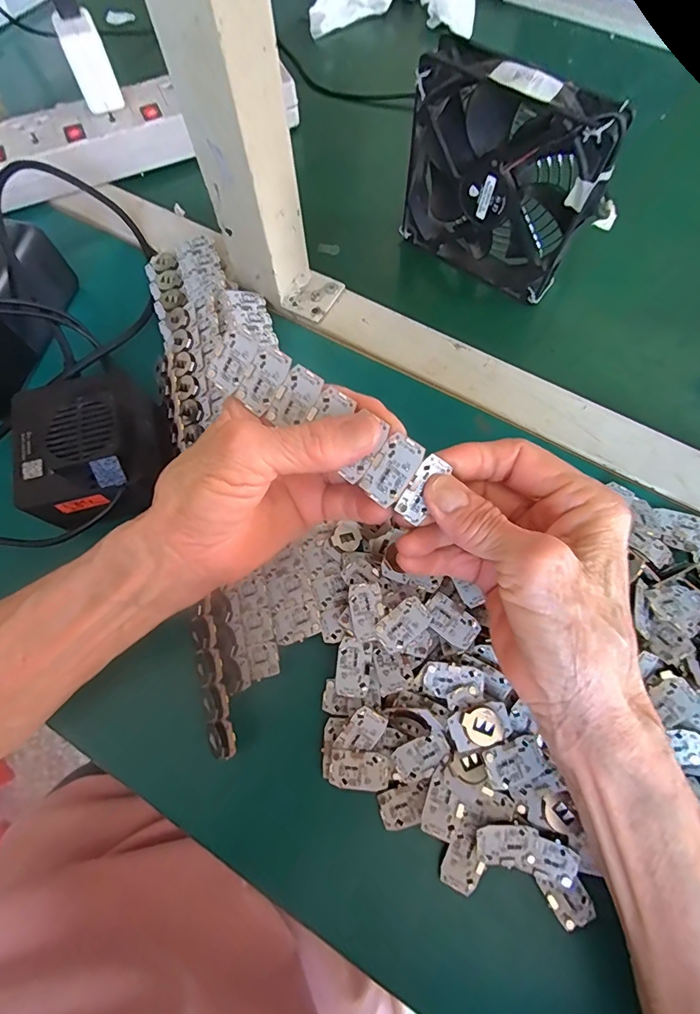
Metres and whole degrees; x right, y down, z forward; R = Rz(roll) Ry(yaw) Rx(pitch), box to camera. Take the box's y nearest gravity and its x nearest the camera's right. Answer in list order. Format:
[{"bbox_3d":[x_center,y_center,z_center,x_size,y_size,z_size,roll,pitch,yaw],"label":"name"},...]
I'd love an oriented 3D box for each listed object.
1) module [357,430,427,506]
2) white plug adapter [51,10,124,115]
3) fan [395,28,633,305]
[{"bbox_3d":[0.018,-0.016,0.190,0.018,0.004,0.029,39,107,14],"label":"module"},{"bbox_3d":[-0.197,-0.335,0.345,0.028,0.052,0.032,-24,72,-6],"label":"white plug adapter"},{"bbox_3d":[0.094,-0.212,0.291,0.124,0.111,0.034,29,75,11],"label":"fan"}]

